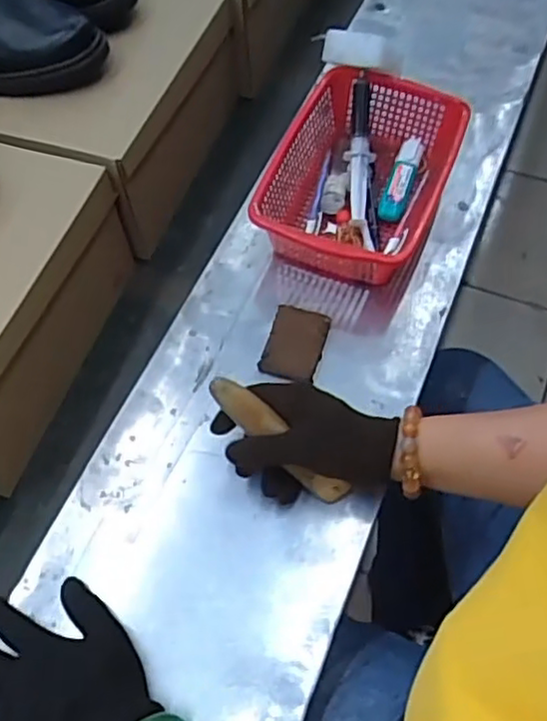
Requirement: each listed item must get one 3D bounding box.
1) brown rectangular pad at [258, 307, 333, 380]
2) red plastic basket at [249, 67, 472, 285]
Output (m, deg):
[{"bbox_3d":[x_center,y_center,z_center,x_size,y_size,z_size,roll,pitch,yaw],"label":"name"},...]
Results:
[{"bbox_3d":[0.019,-0.015,0.579,0.047,0.013,0.066,13,62,11],"label":"brown rectangular pad"},{"bbox_3d":[0.082,-0.172,0.632,0.154,0.071,0.223,19,64,14],"label":"red plastic basket"}]

